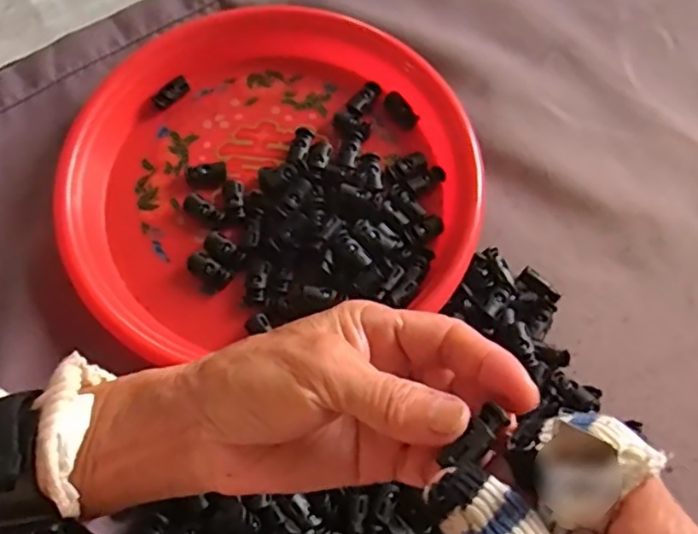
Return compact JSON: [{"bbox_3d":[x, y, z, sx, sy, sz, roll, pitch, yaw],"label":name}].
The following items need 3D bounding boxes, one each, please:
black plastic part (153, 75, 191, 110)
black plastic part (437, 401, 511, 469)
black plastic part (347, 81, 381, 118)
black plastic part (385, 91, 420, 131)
[{"bbox_3d":[-0.122,-0.119,0.425,0.028,0.011,0.009,-43,76,-15],"label":"black plastic part"},{"bbox_3d":[0.041,0.056,0.201,0.026,0.005,0.010,-37,74,-21],"label":"black plastic part"},{"bbox_3d":[0.010,-0.115,0.425,0.012,0.007,0.030,38,74,12],"label":"black plastic part"},{"bbox_3d":[0.036,-0.107,0.422,0.012,0.007,0.028,-41,94,-14],"label":"black plastic part"}]

